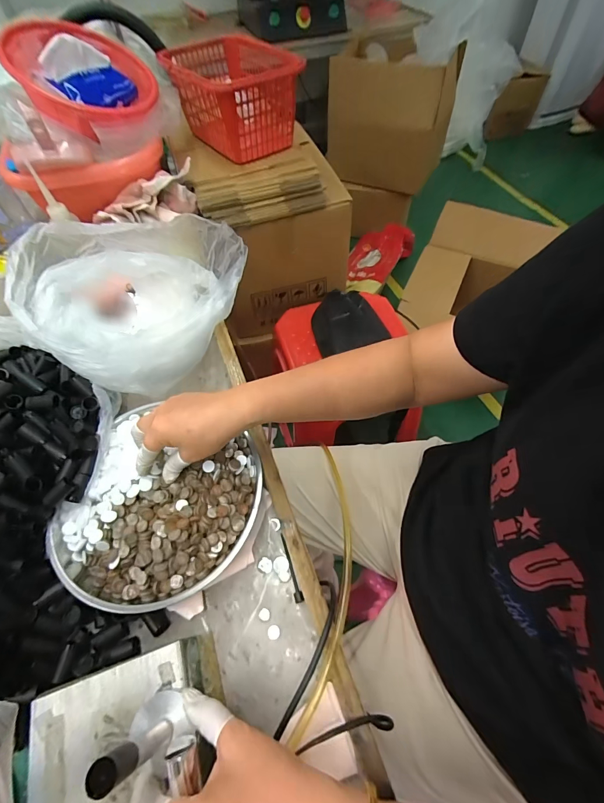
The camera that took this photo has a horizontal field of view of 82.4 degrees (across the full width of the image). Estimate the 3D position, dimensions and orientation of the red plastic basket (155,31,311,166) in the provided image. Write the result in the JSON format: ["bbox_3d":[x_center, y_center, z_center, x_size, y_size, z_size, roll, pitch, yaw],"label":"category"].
[{"bbox_3d":[-0.141,-0.629,0.714,0.201,0.140,0.307,-25,60,-13],"label":"red plastic basket"}]

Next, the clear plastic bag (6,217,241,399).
[{"bbox_3d":[-0.208,-0.145,0.477,0.276,0.159,0.186,-37,63,-19],"label":"clear plastic bag"}]

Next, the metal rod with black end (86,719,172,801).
[{"bbox_3d":[-0.104,0.227,0.227,0.016,0.105,0.015,-29,61,-15],"label":"metal rod with black end"}]

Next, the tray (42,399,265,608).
[{"bbox_3d":[-0.155,0.112,0.384,0.209,0.029,0.200,-1,57,2],"label":"tray"}]

